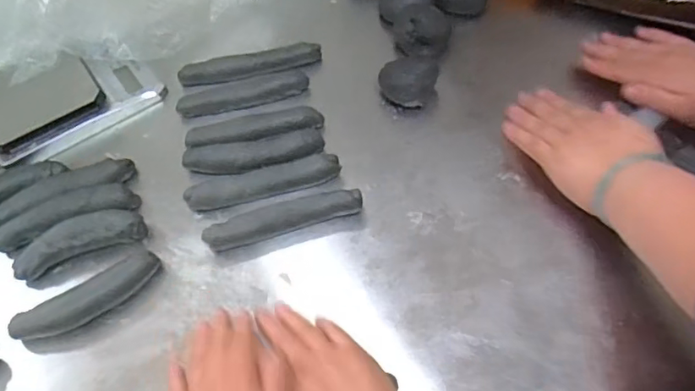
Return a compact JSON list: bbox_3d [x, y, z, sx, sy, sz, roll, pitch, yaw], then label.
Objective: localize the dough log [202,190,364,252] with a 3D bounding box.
[{"bbox_3d":[-0.059,0.021,0.506,0.146,0.027,0.023,-16,56,-7],"label":"dough log"}]

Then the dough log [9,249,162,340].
[{"bbox_3d":[-0.225,0.092,0.472,0.126,0.027,0.030,-31,59,-16],"label":"dough log"}]

